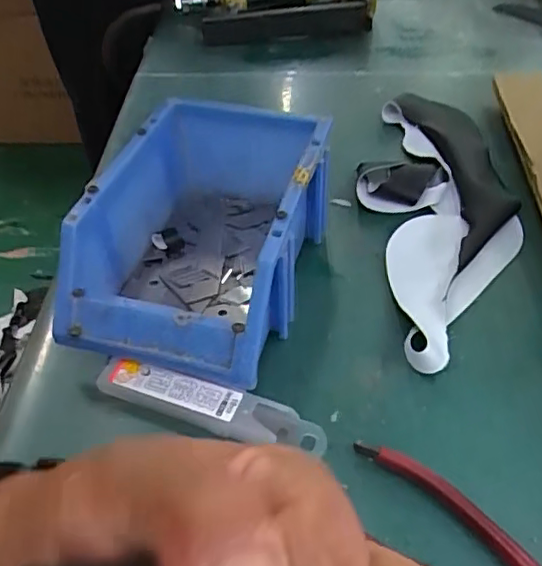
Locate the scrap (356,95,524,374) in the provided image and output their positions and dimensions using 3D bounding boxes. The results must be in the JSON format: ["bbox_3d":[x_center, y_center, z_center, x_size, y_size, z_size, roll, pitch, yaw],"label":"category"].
[{"bbox_3d":[0.122,-0.055,0.431,0.105,0.020,0.274,-4,46,-2],"label":"scrap"}]

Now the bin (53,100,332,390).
[{"bbox_3d":[-0.039,-0.033,0.374,0.123,0.076,0.180,11,47,12],"label":"bin"}]

